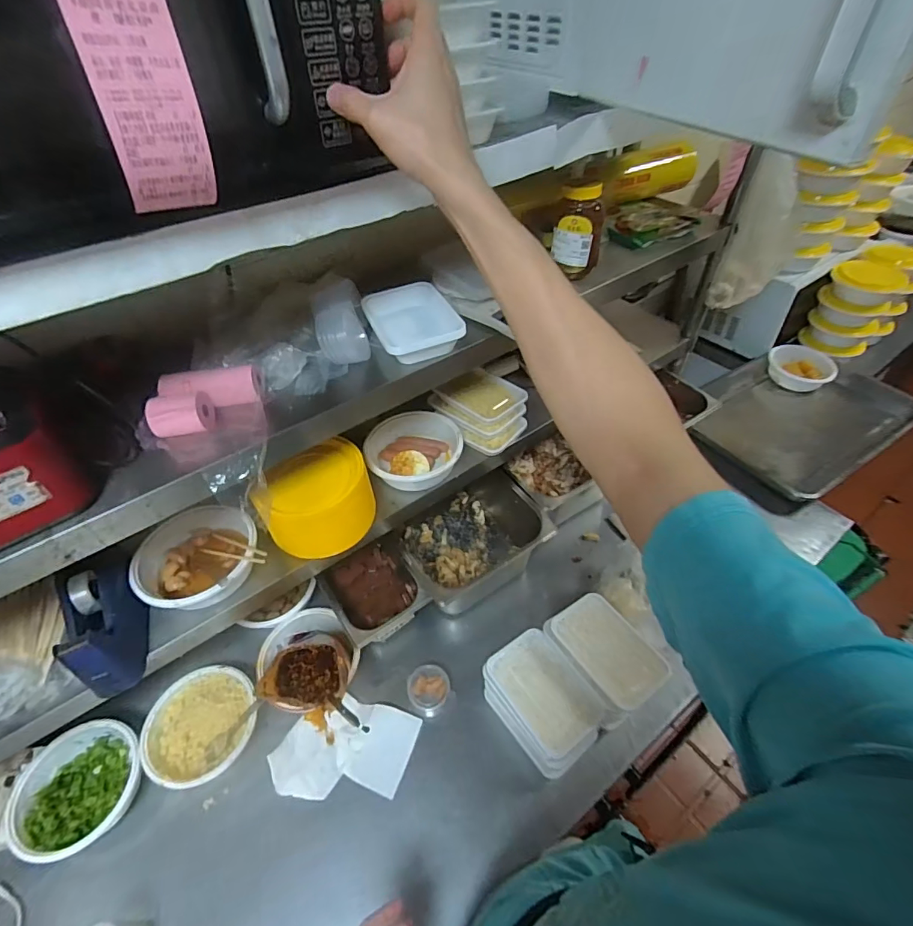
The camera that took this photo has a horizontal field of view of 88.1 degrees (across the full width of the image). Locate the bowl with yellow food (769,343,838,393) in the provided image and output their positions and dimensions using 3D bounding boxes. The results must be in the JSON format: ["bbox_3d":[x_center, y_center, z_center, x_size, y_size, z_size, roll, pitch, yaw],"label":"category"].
[{"bbox_3d":[0.960,-0.267,1.313,0.172,0.053,0.139,23,53,22],"label":"bowl with yellow food"}]

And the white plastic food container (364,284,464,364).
[{"bbox_3d":[-0.066,-0.208,0.686,0.116,0.038,0.163,-18,50,-13],"label":"white plastic food container"}]

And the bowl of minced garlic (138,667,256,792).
[{"bbox_3d":[-0.409,0.420,0.761,0.163,0.055,0.162,-1,48,2],"label":"bowl of minced garlic"}]

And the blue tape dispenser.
[{"bbox_3d":[-0.469,0.201,0.629,0.071,0.096,0.177,-18,50,-13],"label":"blue tape dispenser"}]

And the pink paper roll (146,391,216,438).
[{"bbox_3d":[-0.321,-0.054,0.553,0.064,0.040,0.043,-15,49,-10],"label":"pink paper roll"}]

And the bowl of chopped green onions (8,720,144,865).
[{"bbox_3d":[-0.568,0.490,0.713,0.167,0.055,0.165,-1,48,2],"label":"bowl of chopped green onions"}]

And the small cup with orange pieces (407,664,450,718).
[{"bbox_3d":[-0.046,0.394,0.811,0.071,0.075,0.065,-5,48,-2],"label":"small cup with orange pieces"}]

